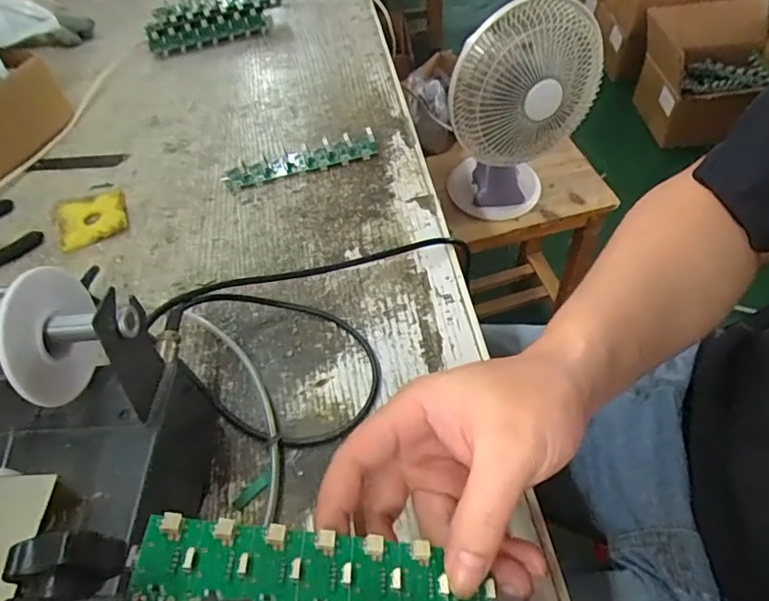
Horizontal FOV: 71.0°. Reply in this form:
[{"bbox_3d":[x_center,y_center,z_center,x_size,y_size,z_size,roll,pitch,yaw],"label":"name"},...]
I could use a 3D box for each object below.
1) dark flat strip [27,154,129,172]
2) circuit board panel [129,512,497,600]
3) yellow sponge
[{"bbox_3d":[-0.301,-0.136,0.528,0.098,0.004,0.016,-4,52,3],"label":"dark flat strip"},{"bbox_3d":[-0.023,0.106,0.209,0.137,0.005,0.030,11,53,-7],"label":"circuit board panel"},{"bbox_3d":[-0.259,-0.076,0.475,0.059,0.007,0.069,-22,53,-11],"label":"yellow sponge"}]

